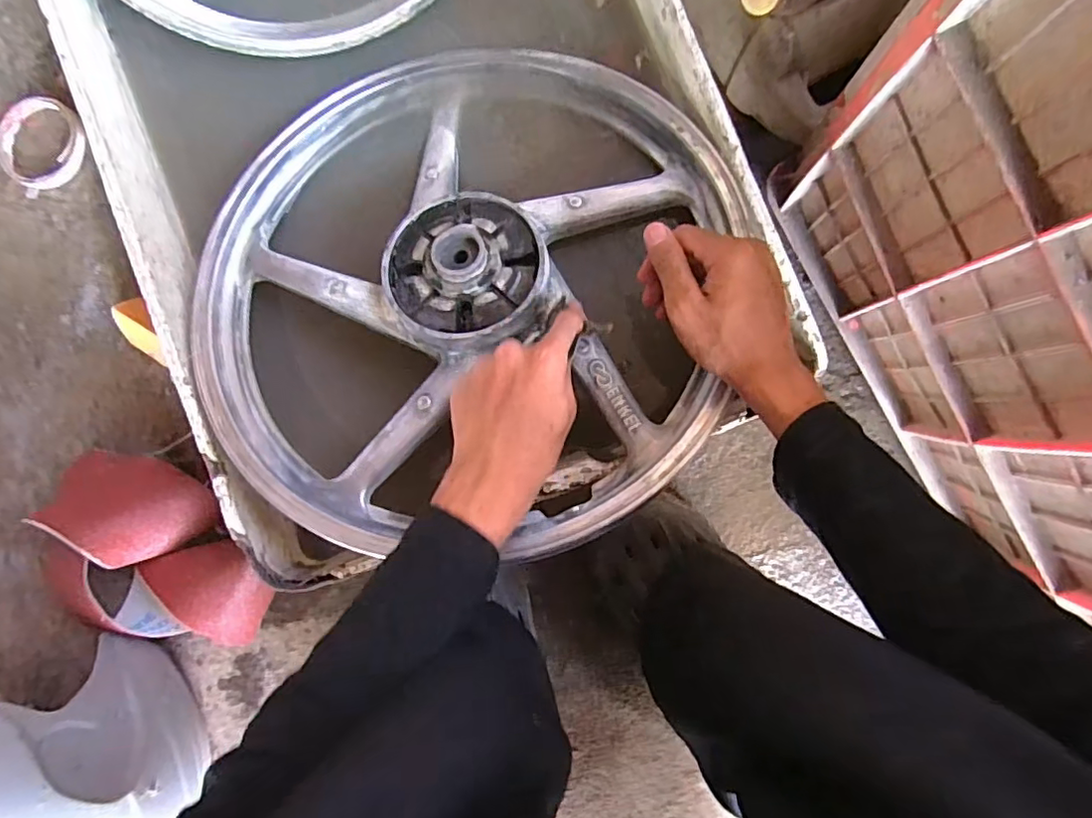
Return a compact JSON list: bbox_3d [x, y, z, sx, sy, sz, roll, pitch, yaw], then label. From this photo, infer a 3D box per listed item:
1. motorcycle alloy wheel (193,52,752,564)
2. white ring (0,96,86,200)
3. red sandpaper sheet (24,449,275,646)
[{"bbox_3d":[-0.070,-0.106,0.457,0.408,0.108,0.405,0,87,6],"label":"motorcycle alloy wheel"},{"bbox_3d":[-0.511,-0.269,0.581,0.079,0.016,0.091,-33,87,2],"label":"white ring"},{"bbox_3d":[-0.331,0.134,0.502,0.146,0.093,0.148,4,89,3],"label":"red sandpaper sheet"}]

